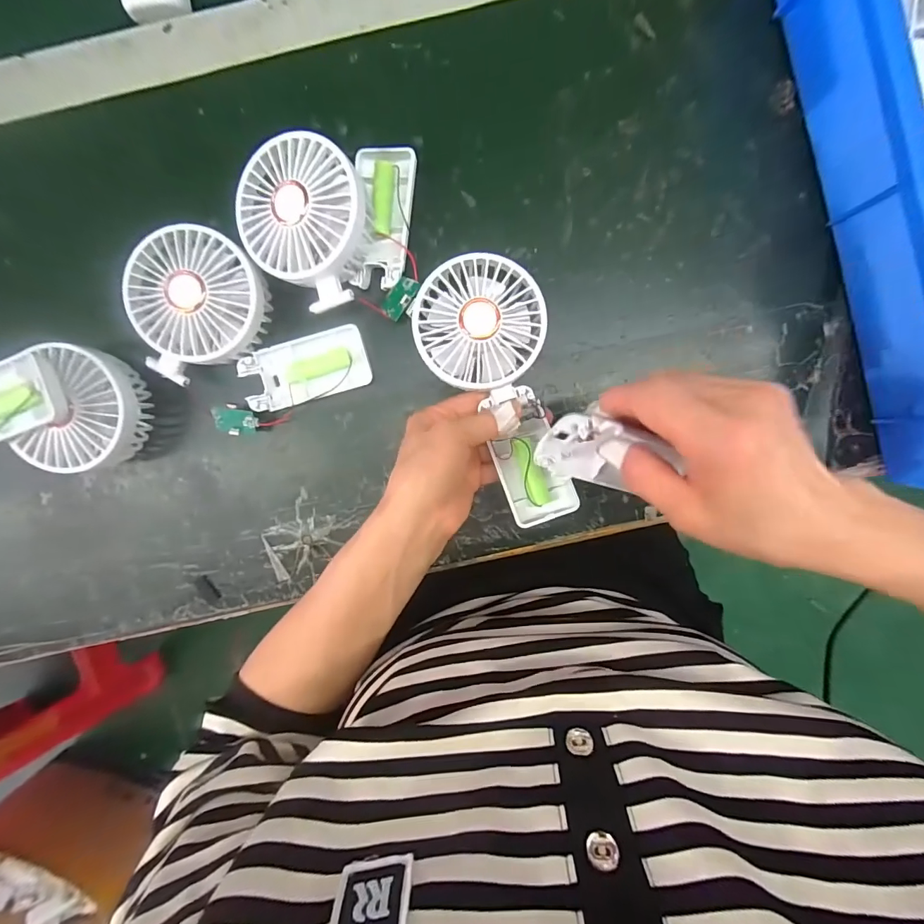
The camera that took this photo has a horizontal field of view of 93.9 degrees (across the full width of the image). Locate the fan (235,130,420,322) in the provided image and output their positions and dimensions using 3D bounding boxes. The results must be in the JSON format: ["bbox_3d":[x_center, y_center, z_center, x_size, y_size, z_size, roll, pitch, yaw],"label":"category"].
[{"bbox_3d":[-0.089,-0.159,0.295,0.111,0.057,0.115,-2,95,1],"label":"fan"}]

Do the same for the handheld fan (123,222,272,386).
[{"bbox_3d":[-0.181,-0.110,0.305,0.092,0.045,0.095,-10,95,2],"label":"handheld fan"}]

